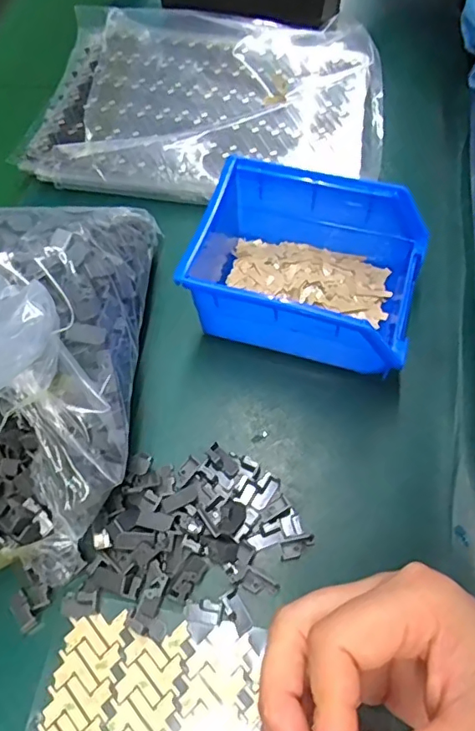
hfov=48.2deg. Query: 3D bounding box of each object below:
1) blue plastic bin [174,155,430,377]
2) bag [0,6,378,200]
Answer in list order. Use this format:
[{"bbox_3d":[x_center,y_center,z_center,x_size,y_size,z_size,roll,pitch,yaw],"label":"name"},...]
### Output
[{"bbox_3d":[0.043,-0.064,0.346,0.145,0.068,0.107,17,67,12],"label":"blue plastic bin"},{"bbox_3d":[-0.025,-0.228,0.460,0.291,0.024,0.224,7,64,8],"label":"bag"}]

